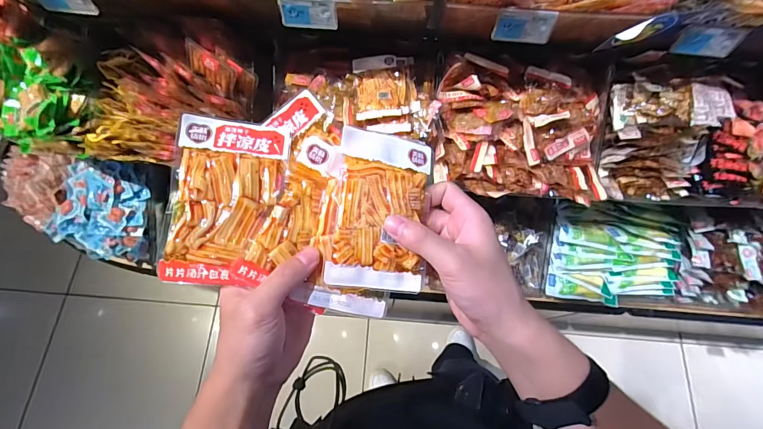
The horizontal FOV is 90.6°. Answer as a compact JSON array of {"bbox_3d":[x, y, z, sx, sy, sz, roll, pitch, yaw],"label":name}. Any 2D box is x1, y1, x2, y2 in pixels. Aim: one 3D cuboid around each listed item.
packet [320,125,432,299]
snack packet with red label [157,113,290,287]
[{"bbox_3d":[0.001,-0.004,0.297,0.076,0.008,0.122,9,80,-18],"label":"packet"},{"bbox_3d":[-0.114,-0.011,0.280,0.077,0.007,0.123,6,79,-15],"label":"snack packet with red label"}]

